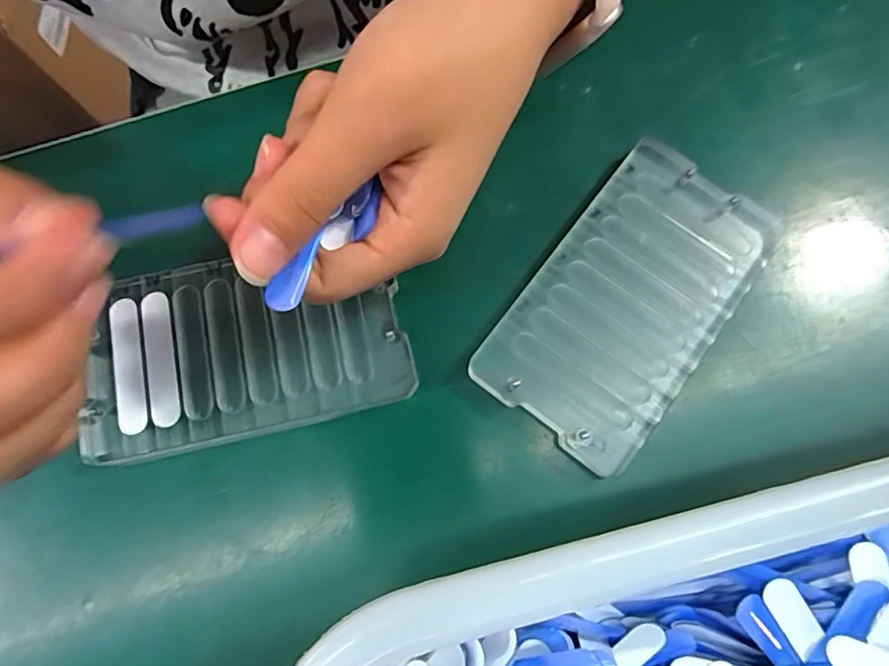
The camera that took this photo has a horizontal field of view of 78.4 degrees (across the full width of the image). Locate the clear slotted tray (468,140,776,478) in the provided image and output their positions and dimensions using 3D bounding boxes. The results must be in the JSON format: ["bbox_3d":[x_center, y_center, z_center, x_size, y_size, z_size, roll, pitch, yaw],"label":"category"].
[{"bbox_3d":[0.072,-0.013,0.215,0.067,0.012,0.121,37,80,8],"label":"clear slotted tray"}]

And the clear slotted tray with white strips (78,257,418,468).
[{"bbox_3d":[-0.076,0.006,0.211,0.120,0.013,0.068,-12,77,-2],"label":"clear slotted tray with white strips"}]

